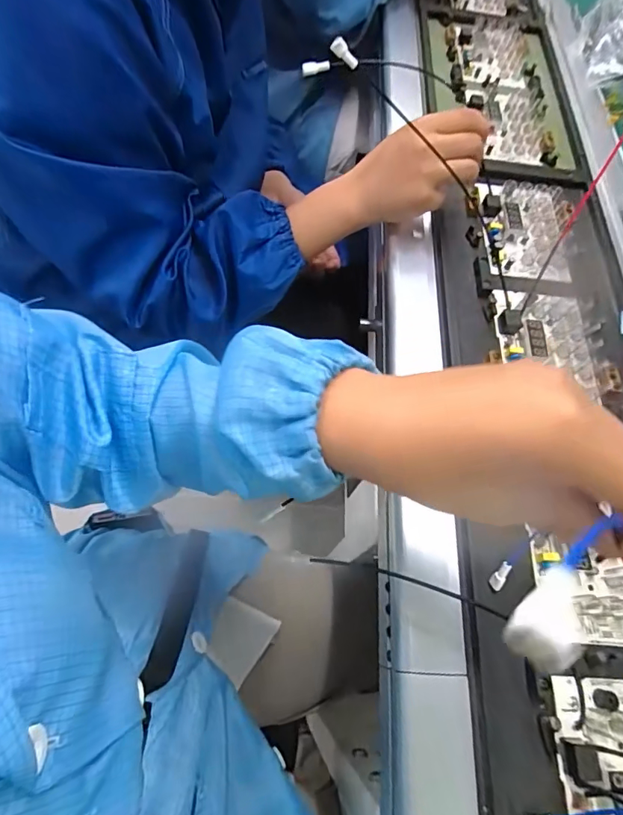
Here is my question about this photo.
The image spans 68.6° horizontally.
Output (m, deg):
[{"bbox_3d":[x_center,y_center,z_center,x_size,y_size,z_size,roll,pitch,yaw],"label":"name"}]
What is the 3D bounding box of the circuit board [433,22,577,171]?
[{"bbox_3d":[0.250,-0.436,0.617,0.163,0.016,0.303,5,65,-3],"label":"circuit board"}]

